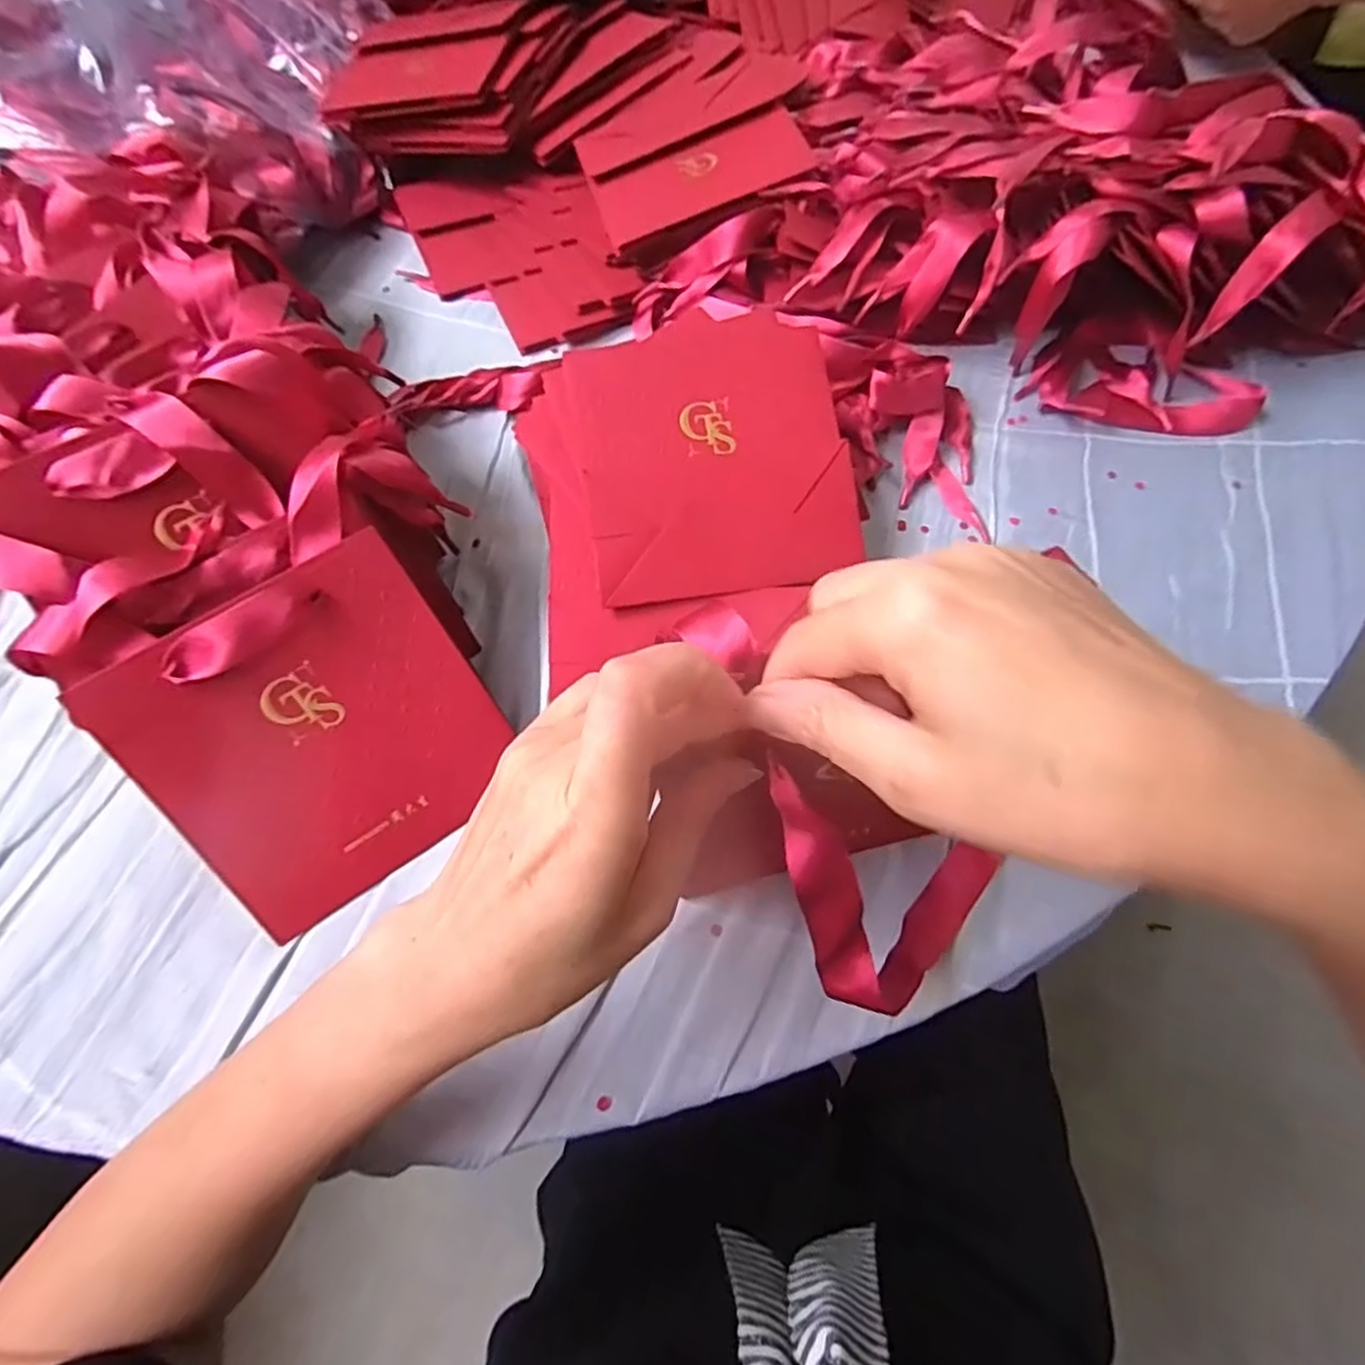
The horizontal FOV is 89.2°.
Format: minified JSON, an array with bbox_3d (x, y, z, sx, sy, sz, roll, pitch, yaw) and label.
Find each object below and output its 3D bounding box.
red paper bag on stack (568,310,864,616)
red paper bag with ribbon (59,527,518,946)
[{"bbox_3d":[0.016,-0.120,0.361,0.135,0.012,0.153,-9,78,-7],"label":"red paper bag on stack"},{"bbox_3d":[-0.160,0.026,0.312,0.139,0.010,0.136,-34,109,-13],"label":"red paper bag with ribbon"}]

